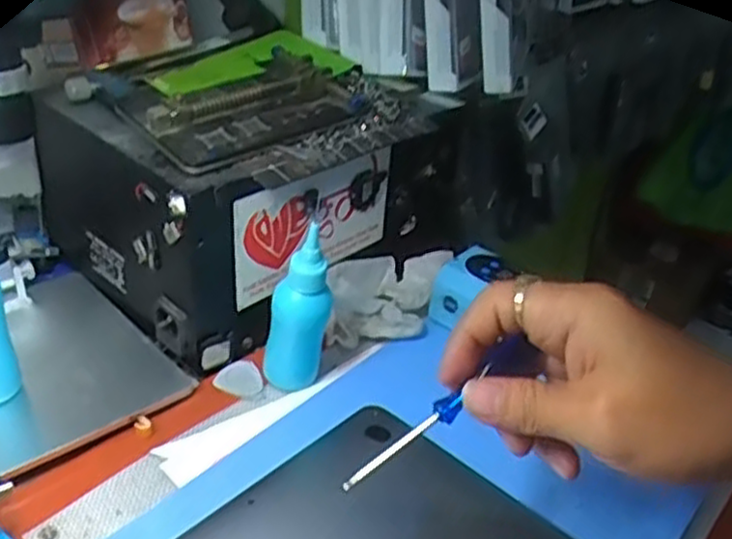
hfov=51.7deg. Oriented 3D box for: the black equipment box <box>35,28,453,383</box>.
[{"bbox_3d":[-0.076,-0.072,0.541,0.236,0.144,0.193,-25,44,-39],"label":"black equipment box"}]

